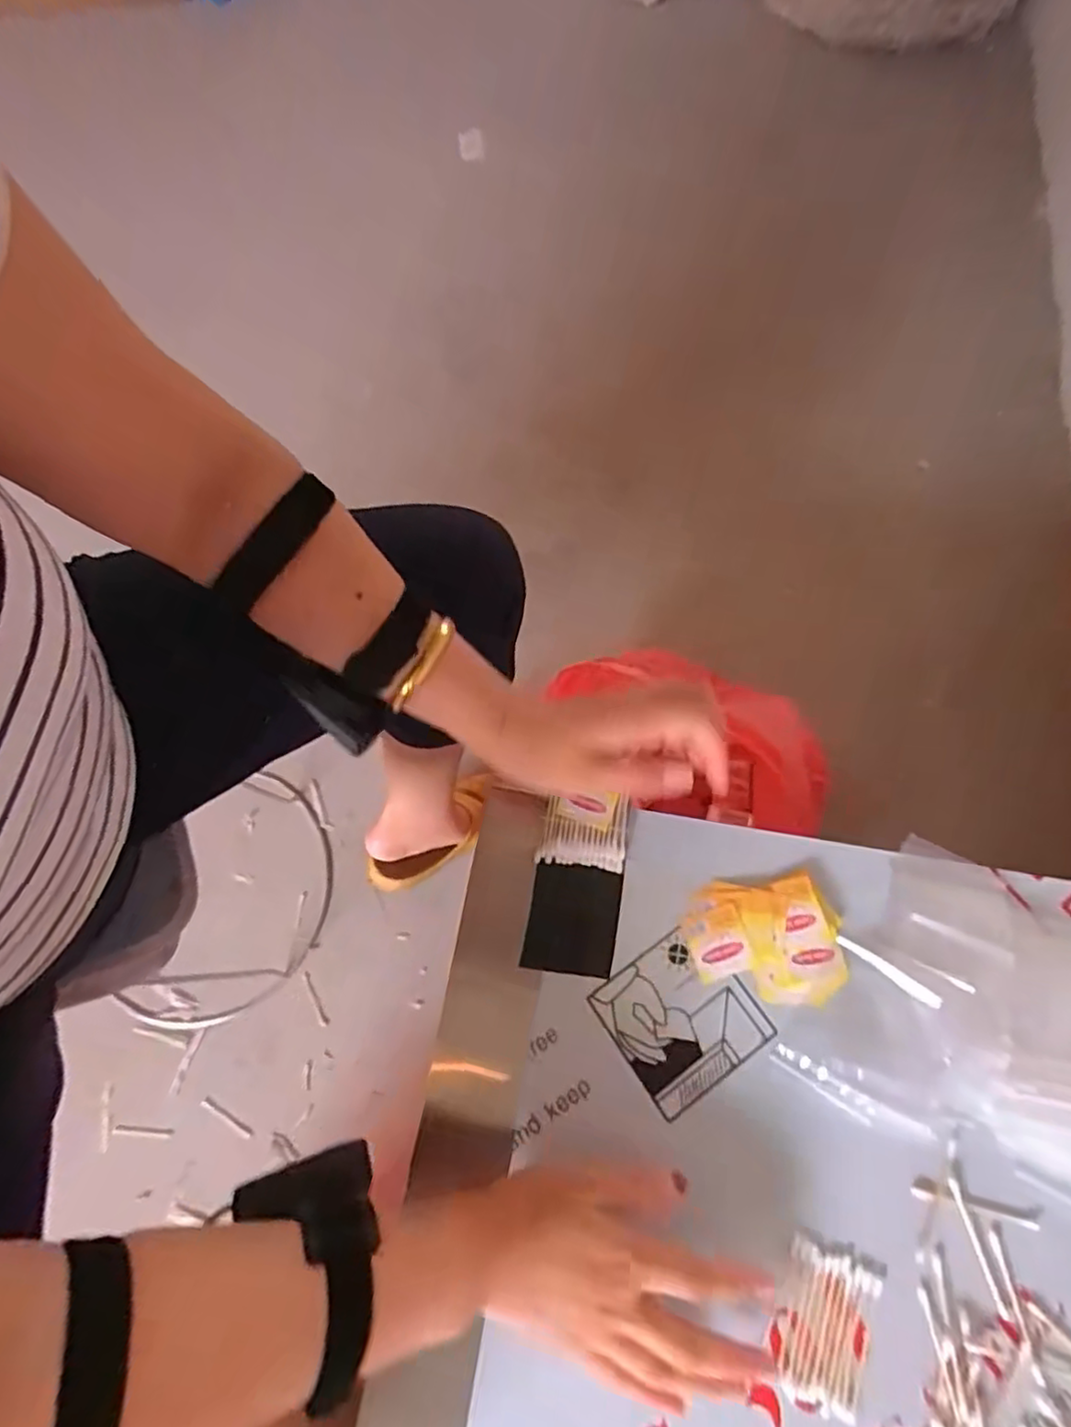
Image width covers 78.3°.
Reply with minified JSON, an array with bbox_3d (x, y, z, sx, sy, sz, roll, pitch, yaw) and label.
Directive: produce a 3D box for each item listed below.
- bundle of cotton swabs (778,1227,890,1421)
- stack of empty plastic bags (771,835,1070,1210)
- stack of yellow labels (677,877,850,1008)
[{"bbox_3d":[0.169,0.352,0.378,0.051,0.004,0.080,16,72,8],"label":"bundle of cotton swabs"},{"bbox_3d":[0.293,0.207,0.416,0.204,0.015,0.179,35,76,13],"label":"stack of empty plastic bags"},{"bbox_3d":[0.155,0.155,0.446,0.101,0.009,0.079,-4,70,1],"label":"stack of yellow labels"}]

